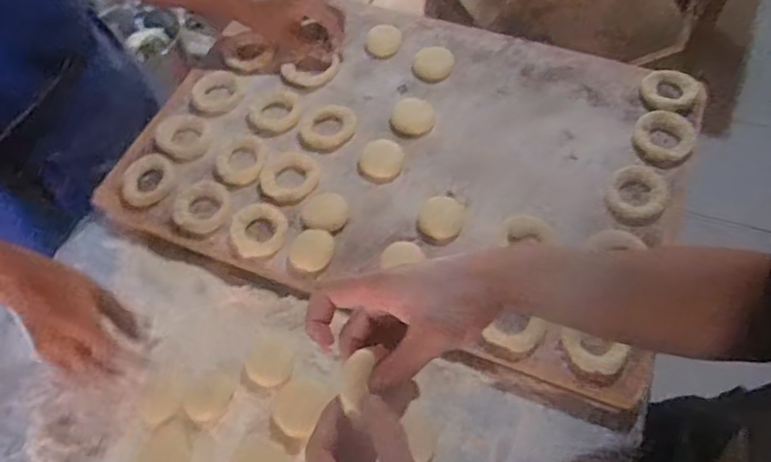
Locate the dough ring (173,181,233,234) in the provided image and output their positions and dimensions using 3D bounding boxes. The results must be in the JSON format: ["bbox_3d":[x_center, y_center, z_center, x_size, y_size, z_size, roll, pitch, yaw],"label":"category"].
[{"bbox_3d":[-0.203,-0.027,0.676,0.062,0.012,0.064,-2,57,2],"label":"dough ring"}]

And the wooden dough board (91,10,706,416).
[{"bbox_3d":[0.028,-0.099,0.707,0.592,0.023,0.417,19,60,15],"label":"wooden dough board"}]

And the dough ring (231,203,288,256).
[{"bbox_3d":[-0.135,0.000,0.654,0.059,0.018,0.059,-2,57,2],"label":"dough ring"}]

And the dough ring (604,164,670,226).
[{"bbox_3d":[0.268,-0.038,0.652,0.062,0.012,0.079,18,60,14],"label":"dough ring"}]

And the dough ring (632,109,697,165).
[{"bbox_3d":[0.313,-0.107,0.684,0.063,0.020,0.069,-2,57,2],"label":"dough ring"}]

